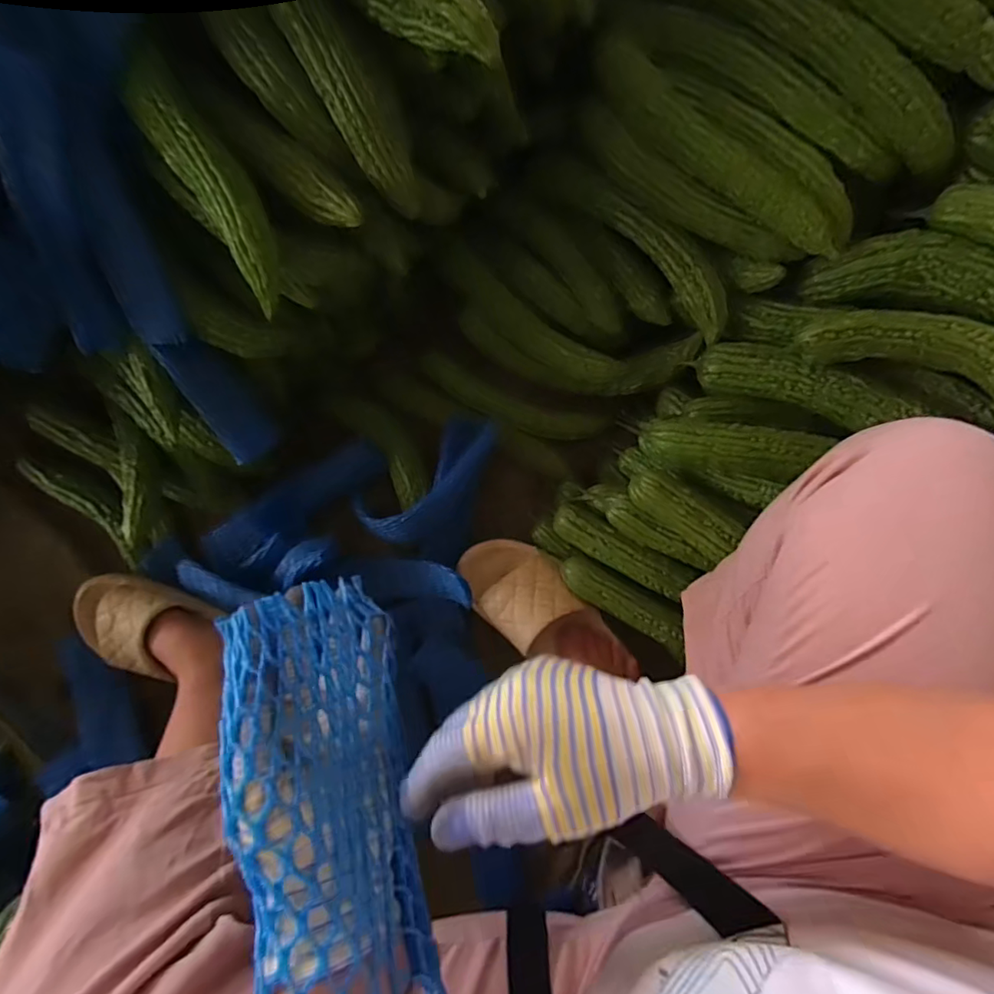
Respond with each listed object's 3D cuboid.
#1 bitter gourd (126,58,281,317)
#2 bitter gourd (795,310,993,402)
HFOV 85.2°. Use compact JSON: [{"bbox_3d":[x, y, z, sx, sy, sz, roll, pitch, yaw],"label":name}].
[{"bbox_3d":[-0.223,-0.245,0.424,0.053,0.045,0.197,-30,100,-5],"label":"bitter gourd"},{"bbox_3d":[0.371,-0.111,0.456,0.203,0.067,0.058,34,82,6],"label":"bitter gourd"}]

